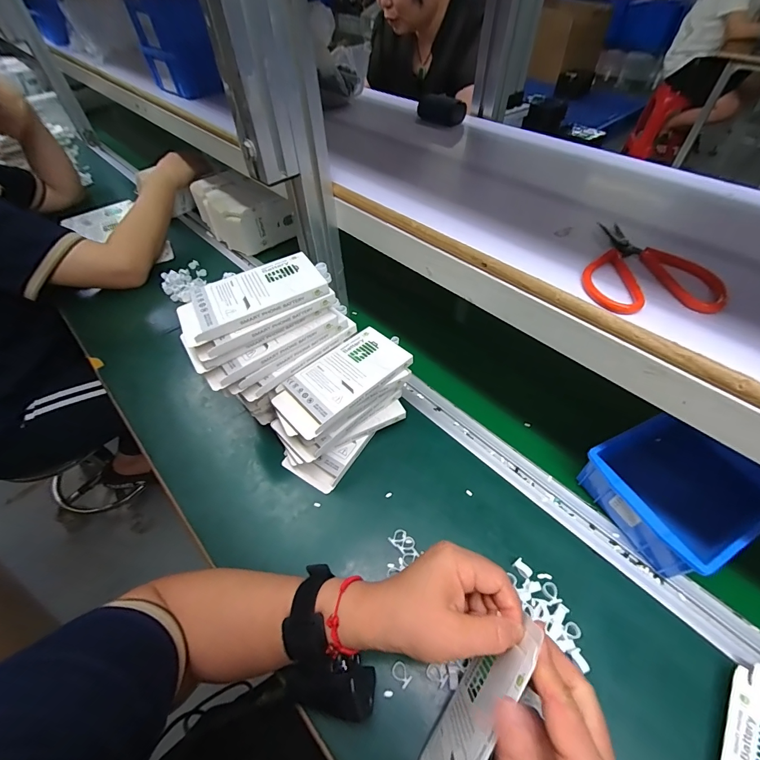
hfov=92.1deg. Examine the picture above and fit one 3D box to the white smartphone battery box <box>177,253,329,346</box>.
[{"bbox_3d":[-0.133,-0.092,0.393,0.139,0.016,0.076,-24,54,-17],"label":"white smartphone battery box"}]

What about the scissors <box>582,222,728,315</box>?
[{"bbox_3d":[0.222,-0.092,0.303,0.095,0.013,0.116,17,53,16],"label":"scissors"}]

